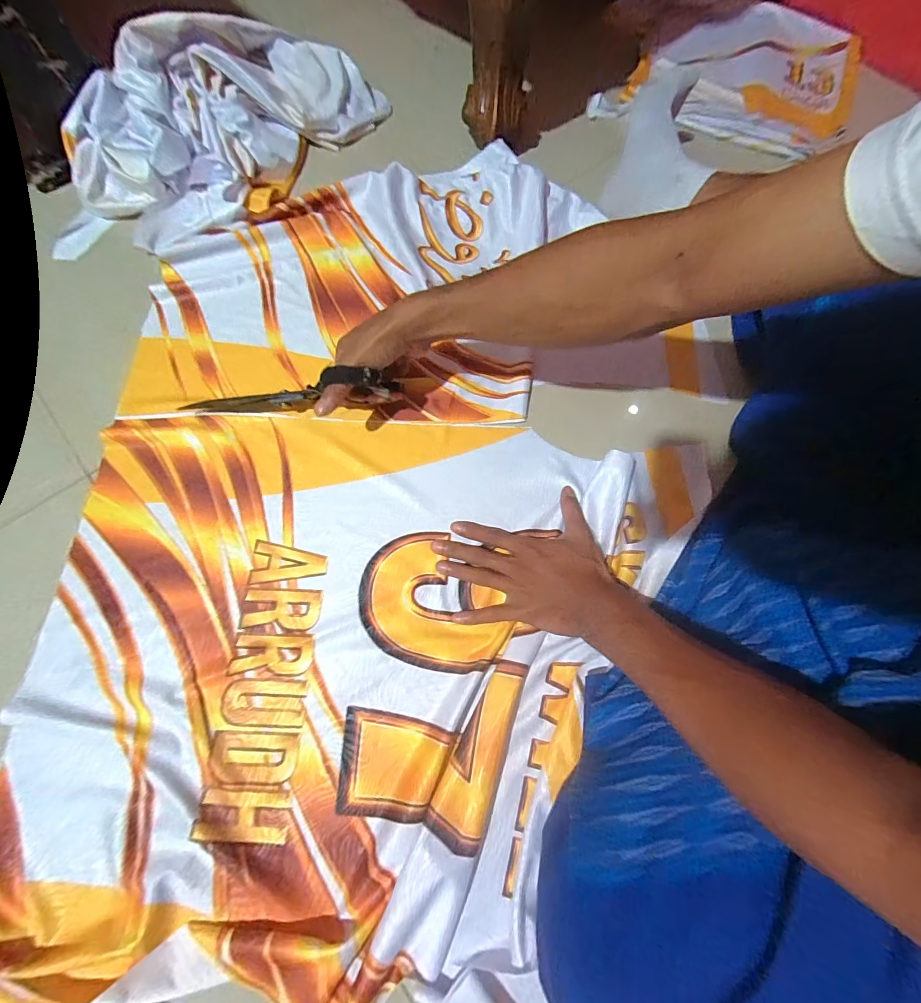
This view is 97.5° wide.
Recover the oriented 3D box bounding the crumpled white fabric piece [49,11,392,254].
[{"bbox_3d":[-0.335,-0.542,0.558,0.269,0.111,0.462,34,74,9],"label":"crumpled white fabric piece"}]

